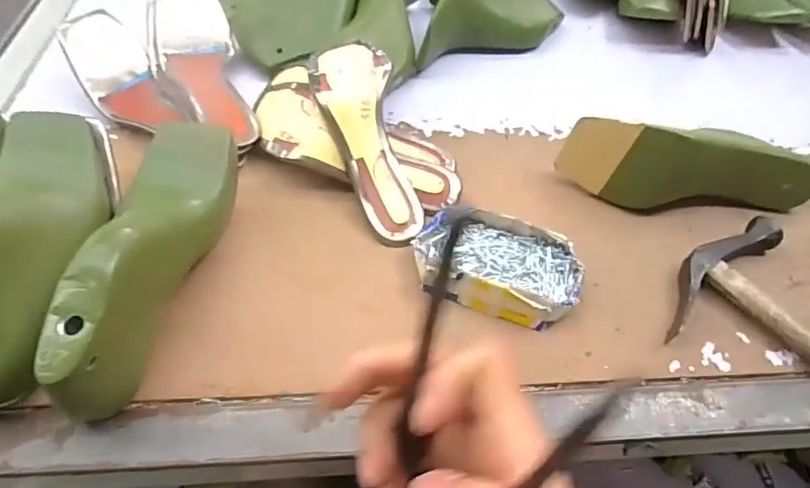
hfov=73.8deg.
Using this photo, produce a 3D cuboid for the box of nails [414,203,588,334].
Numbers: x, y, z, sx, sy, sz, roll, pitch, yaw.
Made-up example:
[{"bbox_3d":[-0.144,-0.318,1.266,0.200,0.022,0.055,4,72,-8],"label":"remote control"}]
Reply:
[{"bbox_3d":[0.075,0.016,0.435,0.130,0.031,0.084,17,52,10],"label":"box of nails"}]

